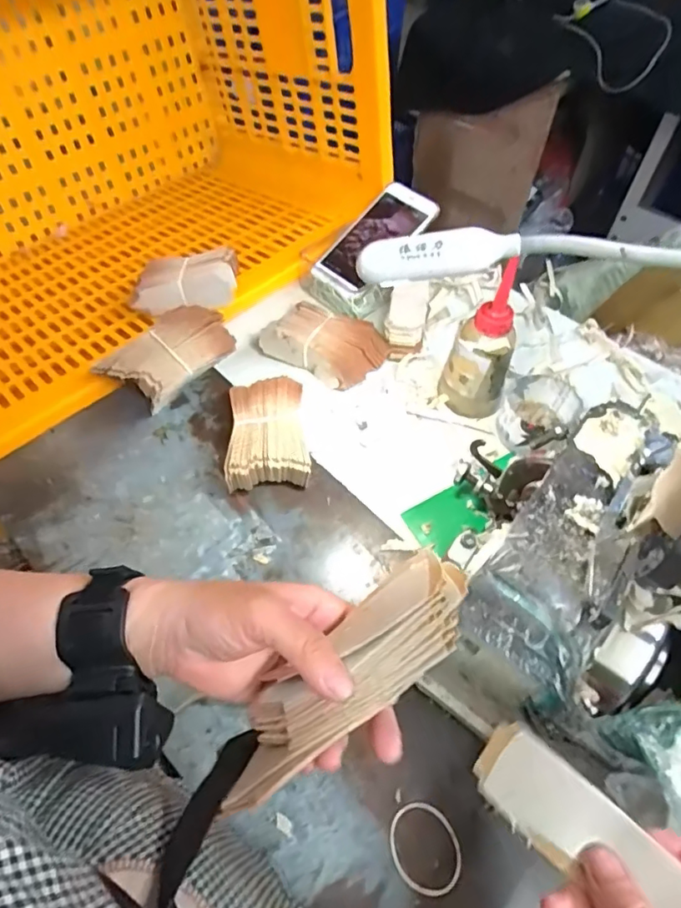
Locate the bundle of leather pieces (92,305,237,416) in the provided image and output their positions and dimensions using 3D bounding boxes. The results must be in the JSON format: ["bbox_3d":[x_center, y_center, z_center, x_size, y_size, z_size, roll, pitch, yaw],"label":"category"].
[{"bbox_3d":[-0.173,-0.098,0.556,0.133,0.066,0.064,-39,64,-23],"label":"bundle of leather pieces"}]

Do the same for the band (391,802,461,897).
[{"bbox_3d":[0.058,0.269,0.367,0.045,0.004,0.052,-18,58,-12],"label":"band"}]

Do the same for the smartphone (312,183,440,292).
[{"bbox_3d":[0.045,-0.263,0.656,0.070,0.014,0.166,40,78,3],"label":"smartphone"}]

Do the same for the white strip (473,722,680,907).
[{"bbox_3d":[0.110,0.170,0.246,0.101,0.005,0.039,26,84,39],"label":"white strip"}]

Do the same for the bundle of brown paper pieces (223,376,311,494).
[{"bbox_3d":[-0.073,-0.021,0.527,0.078,0.044,0.117,-6,56,-4],"label":"bundle of brown paper pieces"}]

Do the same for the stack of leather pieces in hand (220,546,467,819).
[{"bbox_3d":[0.003,0.109,0.258,0.148,0.027,0.044,-42,65,-7],"label":"stack of leather pieces in hand"}]

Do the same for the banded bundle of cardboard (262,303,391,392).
[{"bbox_3d":[-0.016,-0.121,0.592,0.124,0.043,0.075,25,60,16],"label":"banded bundle of cardboard"}]

